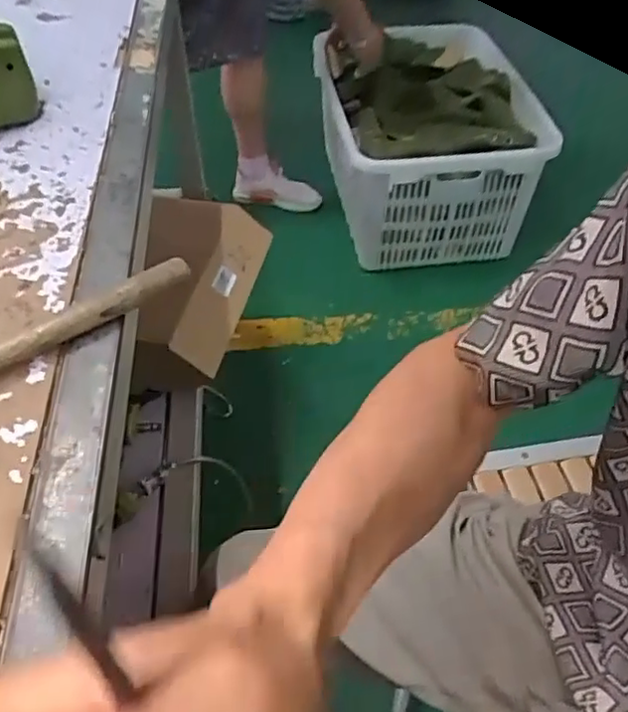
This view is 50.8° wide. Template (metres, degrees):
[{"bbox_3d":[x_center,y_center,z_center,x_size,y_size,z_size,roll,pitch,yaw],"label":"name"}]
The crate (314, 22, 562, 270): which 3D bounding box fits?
[{"bbox_3d":[0.250,-0.500,1.604,0.423,0.390,0.510,-4,48,-3],"label":"crate"}]

